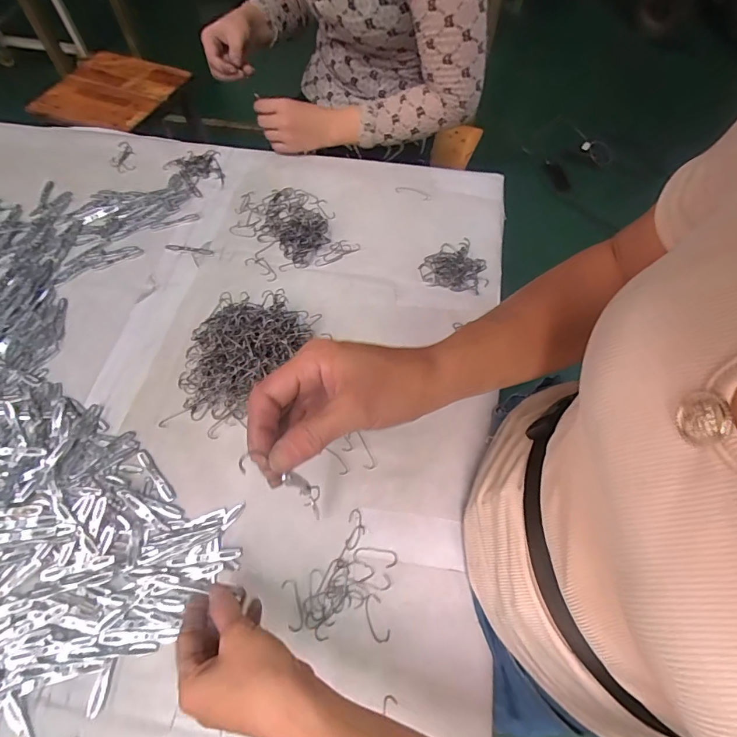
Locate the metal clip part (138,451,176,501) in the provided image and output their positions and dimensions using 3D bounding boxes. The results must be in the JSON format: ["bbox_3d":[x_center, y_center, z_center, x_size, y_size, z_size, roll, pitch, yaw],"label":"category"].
[{"bbox_3d":[-0.224,0.111,0.445,0.011,0.004,0.067,-38,69,-19],"label":"metal clip part"}]

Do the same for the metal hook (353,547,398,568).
[{"bbox_3d":[0.007,0.182,0.411,0.042,0.004,0.016,9,62,3],"label":"metal hook"}]

